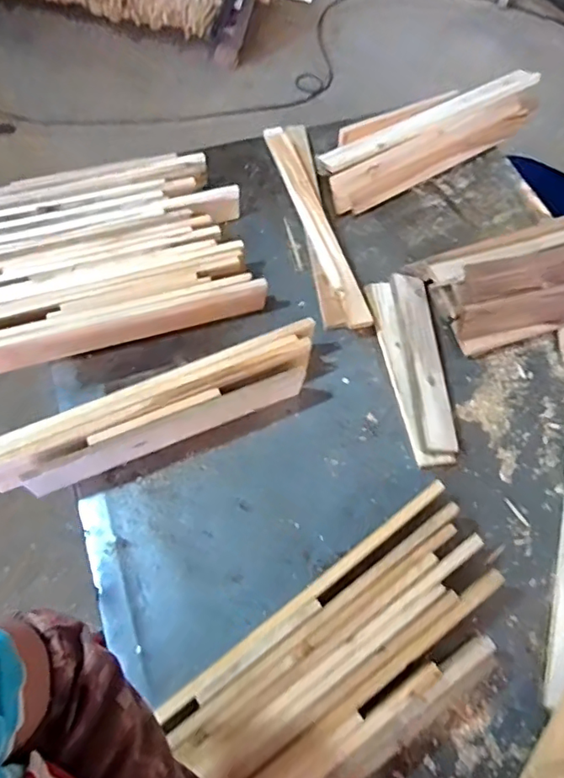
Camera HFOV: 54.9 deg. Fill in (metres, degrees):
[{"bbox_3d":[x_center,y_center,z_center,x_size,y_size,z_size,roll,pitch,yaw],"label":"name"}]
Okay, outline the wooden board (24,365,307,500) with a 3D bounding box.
[{"bbox_3d":[-0.159,0.060,0.797,0.422,0.071,0.017,-22,50,-12],"label":"wooden board"}]

